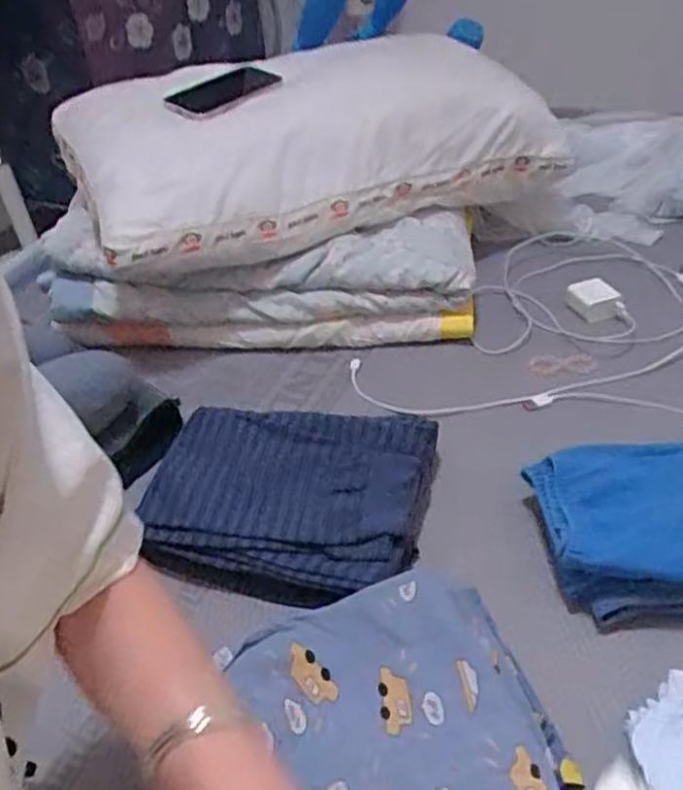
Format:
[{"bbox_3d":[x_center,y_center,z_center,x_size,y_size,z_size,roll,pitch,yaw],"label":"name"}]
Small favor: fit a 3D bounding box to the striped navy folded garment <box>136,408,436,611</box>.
[{"bbox_3d":[-0.050,0.092,0.687,0.259,0.046,0.220,6,40,14],"label":"striped navy folded garment"}]

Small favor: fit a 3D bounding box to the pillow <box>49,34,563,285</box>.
[{"bbox_3d":[-0.048,-0.348,0.997,0.611,0.171,0.348,-20,41,-17],"label":"pillow"}]

